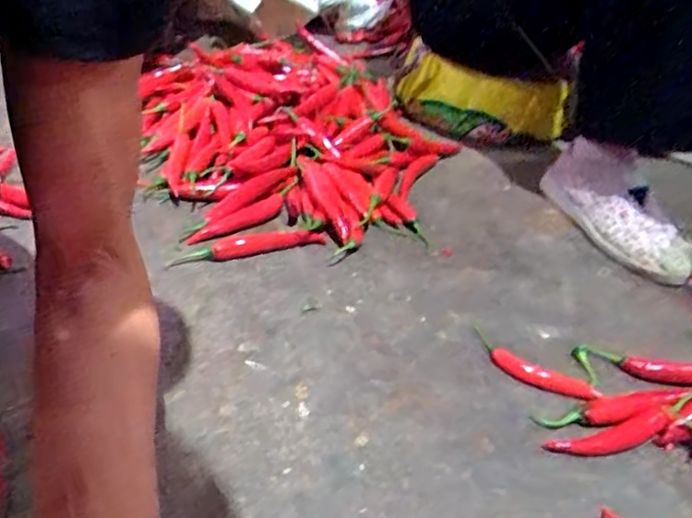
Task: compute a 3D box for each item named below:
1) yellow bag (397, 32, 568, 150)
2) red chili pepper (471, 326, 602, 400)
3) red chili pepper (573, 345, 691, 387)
[{"bbox_3d":[0.216,-0.249,0.944,0.281,0.104,0.102,15,35,11],"label":"yellow bag"},{"bbox_3d":[0.160,0.095,0.520,0.116,0.015,0.029,30,41,29],"label":"red chili pepper"},{"bbox_3d":[0.282,0.099,0.538,0.140,0.023,0.048,10,35,4],"label":"red chili pepper"}]

